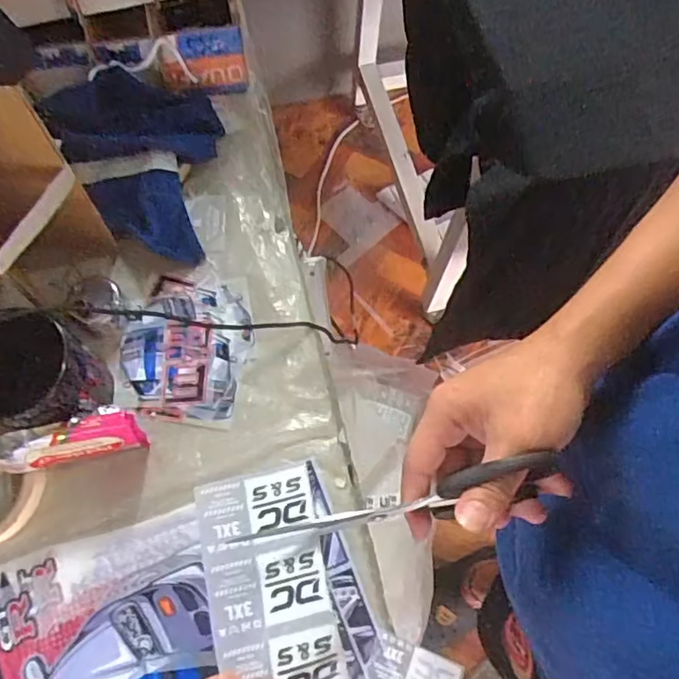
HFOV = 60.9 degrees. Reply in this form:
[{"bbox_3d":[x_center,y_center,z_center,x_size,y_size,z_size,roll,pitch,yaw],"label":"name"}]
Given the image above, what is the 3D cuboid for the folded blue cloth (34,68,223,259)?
[{"bbox_3d":[-0.160,-0.156,0.511,0.145,0.081,0.164,-30,72,-11],"label":"folded blue cloth"}]

